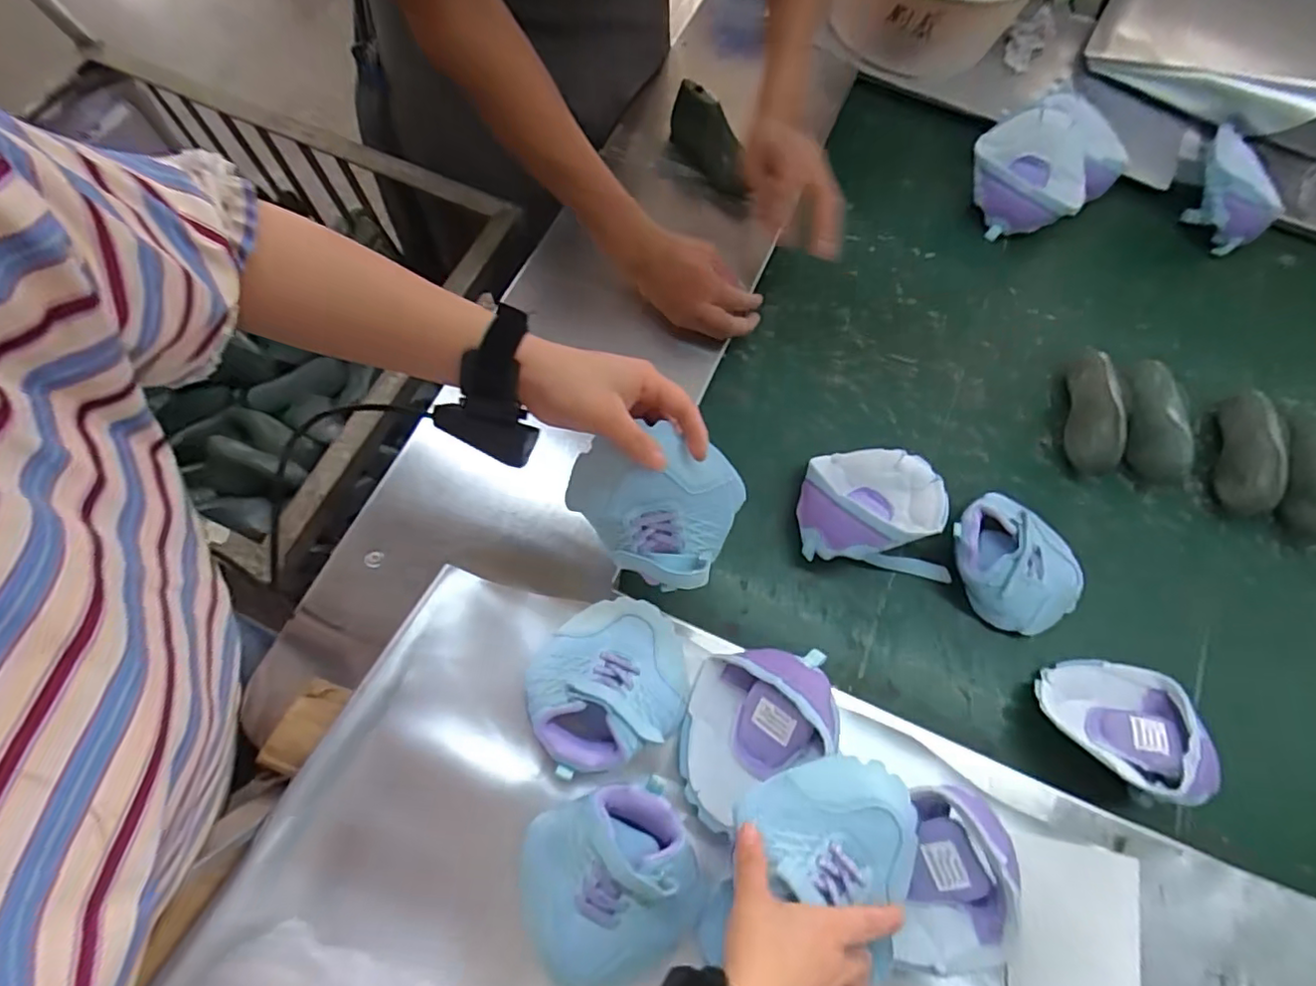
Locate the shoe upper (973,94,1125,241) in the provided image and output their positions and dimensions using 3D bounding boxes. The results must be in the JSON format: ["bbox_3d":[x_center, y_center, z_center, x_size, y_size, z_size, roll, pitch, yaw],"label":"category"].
[{"bbox_3d":[0.472,-0.399,0.755,0.183,0.089,0.132,-29,73,-13],"label":"shoe upper"}]

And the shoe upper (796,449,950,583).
[{"bbox_3d":[0.214,0.009,0.603,0.145,0.073,0.126,6,68,0],"label":"shoe upper"}]

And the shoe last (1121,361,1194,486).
[{"bbox_3d":[0.539,-0.085,0.665,0.055,0.042,0.147,13,70,2],"label":"shoe last"}]

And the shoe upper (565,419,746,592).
[{"bbox_3d":[-0.001,0.012,0.458,0.118,0.060,0.134,-28,115,24],"label":"shoe upper"}]

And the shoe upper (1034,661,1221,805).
[{"bbox_3d":[0.412,0.205,0.541,0.124,0.067,0.116,7,70,0],"label":"shoe upper"}]

